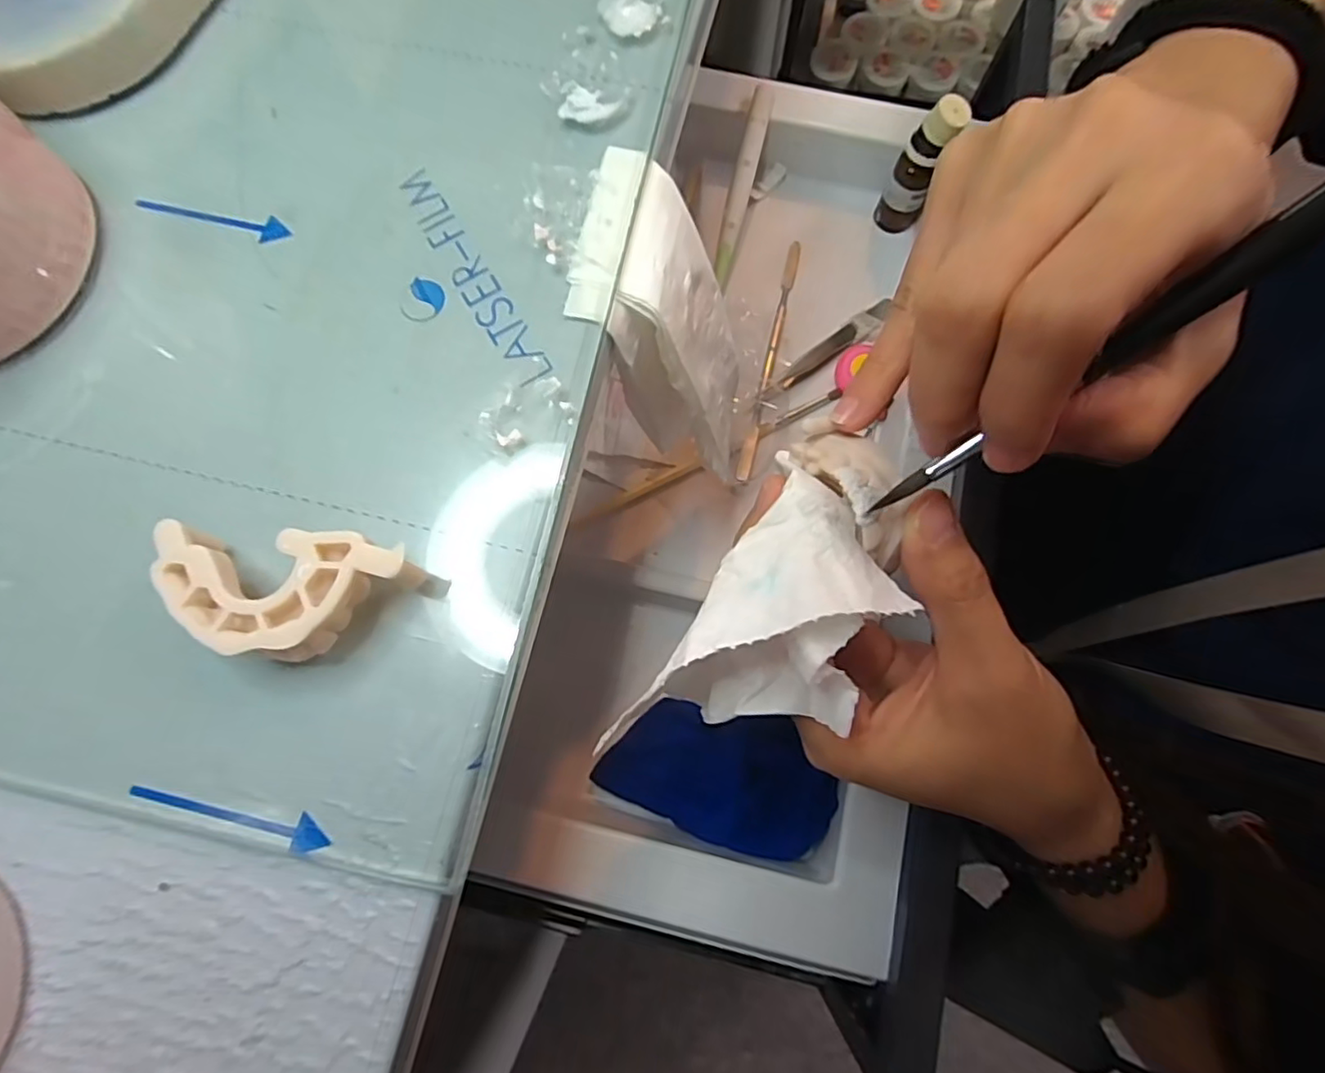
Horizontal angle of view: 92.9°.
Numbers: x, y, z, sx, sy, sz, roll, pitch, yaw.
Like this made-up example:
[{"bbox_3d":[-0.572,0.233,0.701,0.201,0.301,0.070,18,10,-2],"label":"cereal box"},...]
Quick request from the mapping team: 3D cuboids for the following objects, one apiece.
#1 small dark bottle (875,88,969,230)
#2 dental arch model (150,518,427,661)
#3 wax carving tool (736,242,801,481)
[{"bbox_3d":[0.142,-0.204,0.351,0.023,0.076,0.016,35,79,9],"label":"small dark bottle"},{"bbox_3d":[-0.083,0.014,0.146,0.058,0.021,0.027,3,76,2],"label":"dental arch model"},{"bbox_3d":[0.062,-0.105,0.359,0.008,0.015,0.152,13,76,5],"label":"wax carving tool"}]

